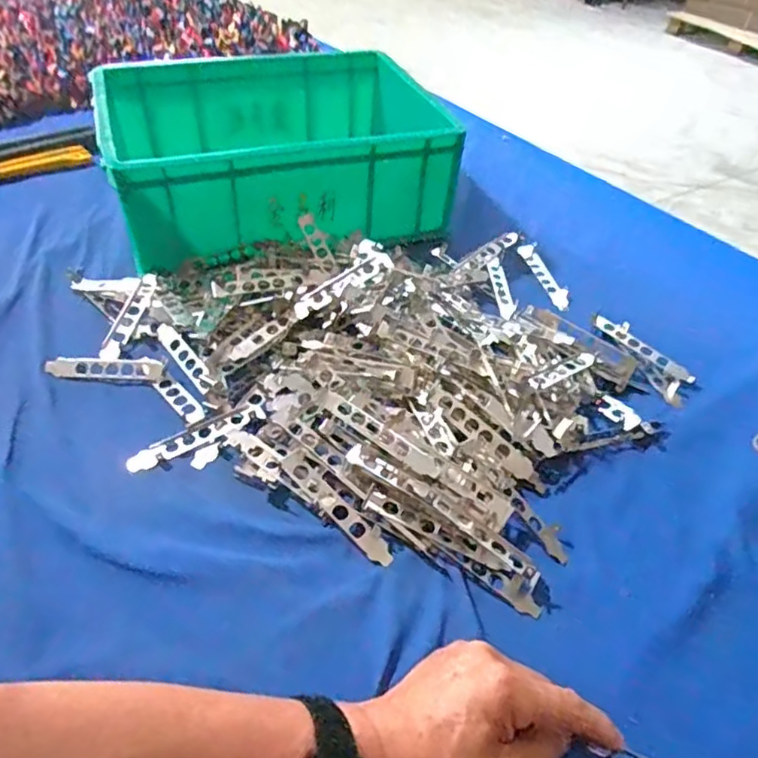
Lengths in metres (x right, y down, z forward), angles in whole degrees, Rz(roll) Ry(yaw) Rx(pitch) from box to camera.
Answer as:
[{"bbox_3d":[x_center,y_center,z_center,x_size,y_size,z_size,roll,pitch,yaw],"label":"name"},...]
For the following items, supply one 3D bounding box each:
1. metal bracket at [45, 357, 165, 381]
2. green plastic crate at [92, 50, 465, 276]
[{"bbox_3d":[-0.268,-0.011,0.592,0.113,0.009,0.026,2,44,-3],"label":"metal bracket"},{"bbox_3d":[-0.136,-0.300,0.792,0.400,0.134,0.313,-15,47,-19],"label":"green plastic crate"}]

